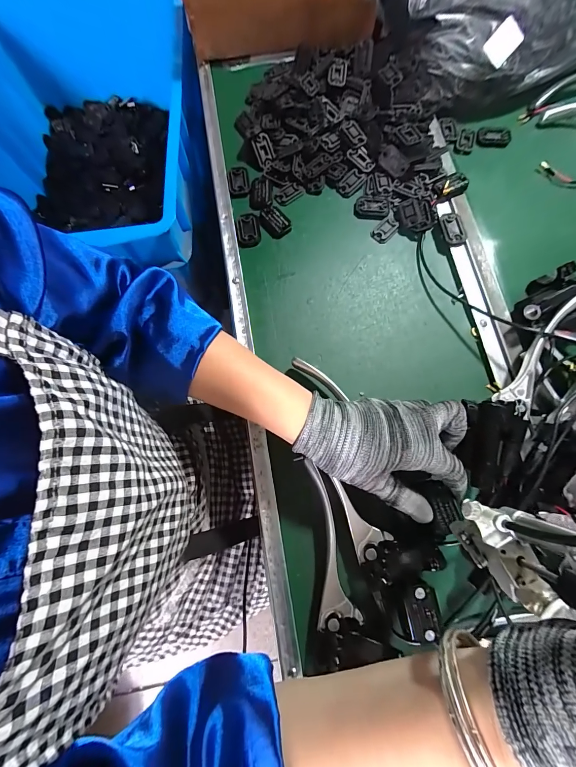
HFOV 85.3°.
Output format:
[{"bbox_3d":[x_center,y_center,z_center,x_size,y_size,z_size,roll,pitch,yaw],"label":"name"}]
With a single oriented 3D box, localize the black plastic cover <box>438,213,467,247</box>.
[{"bbox_3d":[0.196,-0.183,0.373,0.020,0.010,0.041,-17,79,-2],"label":"black plastic cover"}]

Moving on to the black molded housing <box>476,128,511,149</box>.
[{"bbox_3d":[0.272,-0.325,0.414,0.047,0.008,0.025,3,79,2],"label":"black molded housing"}]

